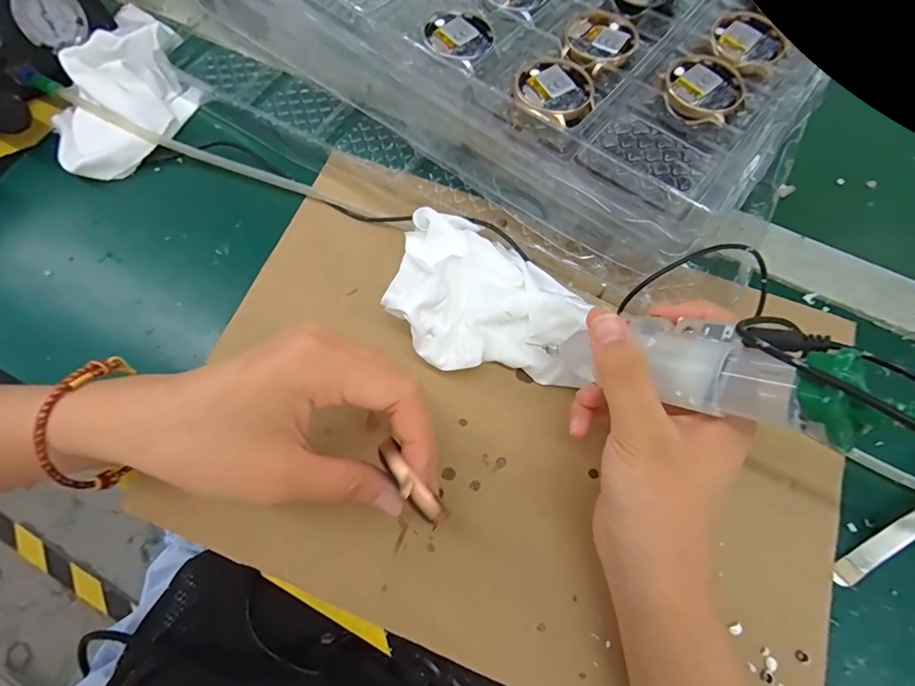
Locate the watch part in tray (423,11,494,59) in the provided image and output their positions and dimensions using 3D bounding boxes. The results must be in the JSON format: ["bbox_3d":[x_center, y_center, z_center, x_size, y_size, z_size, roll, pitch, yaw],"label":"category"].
[{"bbox_3d":[0.002,-0.186,0.261,0.041,0.008,0.040,-40,76,-12],"label":"watch part in tray"}]

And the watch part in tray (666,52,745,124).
[{"bbox_3d":[0.144,-0.149,0.252,0.042,0.004,0.047,36,75,11],"label":"watch part in tray"}]

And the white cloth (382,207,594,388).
[{"bbox_3d":[0.020,-0.027,0.248,0.120,0.055,0.089,11,74,4],"label":"white cloth"}]

